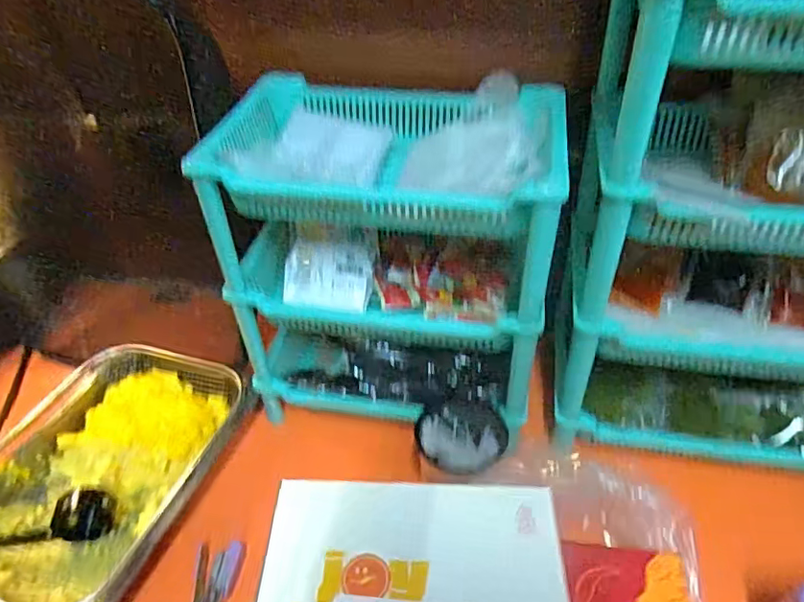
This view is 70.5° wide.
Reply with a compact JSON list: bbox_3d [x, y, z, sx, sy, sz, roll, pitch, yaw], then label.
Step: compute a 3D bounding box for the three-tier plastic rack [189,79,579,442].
[{"bbox_3d":[-0.006,-0.046,0.609,0.300,0.301,0.216,6,41,9],"label":"three-tier plastic rack"}]

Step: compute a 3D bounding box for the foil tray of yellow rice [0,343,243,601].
[{"bbox_3d":[-0.320,0.174,0.601,0.232,0.067,0.307,13,43,17],"label":"foil tray of yellow rice"}]

